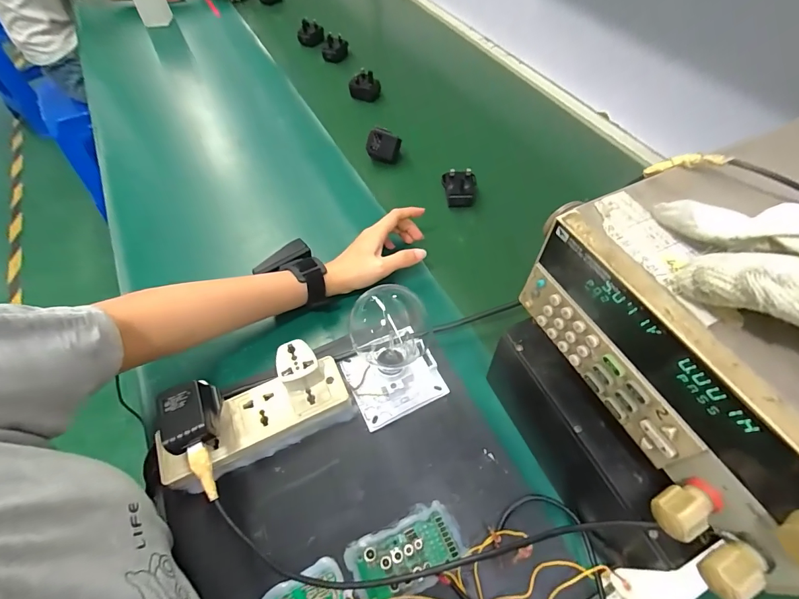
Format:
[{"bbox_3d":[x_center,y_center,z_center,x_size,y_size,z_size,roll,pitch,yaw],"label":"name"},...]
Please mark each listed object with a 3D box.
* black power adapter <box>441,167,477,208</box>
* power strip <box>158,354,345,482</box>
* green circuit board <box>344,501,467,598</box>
[{"bbox_3d":[0.084,-0.158,0.552,0.045,0.037,0.040,2,55,2],"label":"black power adapter"},{"bbox_3d":[-0.132,0.113,0.372,0.166,0.034,0.051,-22,57,-14],"label":"power strip"},{"bbox_3d":[0.005,0.204,0.314,0.092,0.019,0.053,-23,58,-15],"label":"green circuit board"}]

